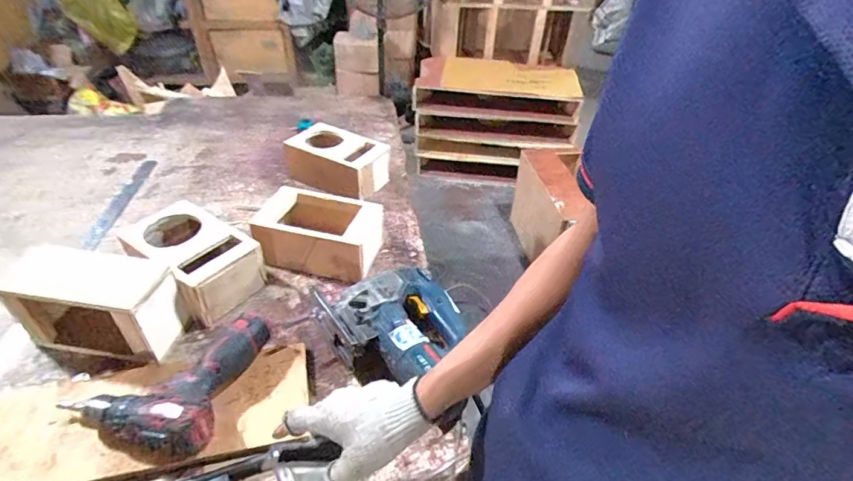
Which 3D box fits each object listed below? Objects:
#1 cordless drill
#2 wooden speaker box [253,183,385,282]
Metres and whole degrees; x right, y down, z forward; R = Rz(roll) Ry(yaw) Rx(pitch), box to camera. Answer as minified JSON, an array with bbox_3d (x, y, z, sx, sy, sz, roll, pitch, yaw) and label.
[{"bbox_3d":[-0.325,0.164,0.591,0.190,0.054,0.195,12,40,10],"label":"cordless drill"},{"bbox_3d":[-0.181,-0.012,0.807,0.213,0.086,0.131,8,42,7],"label":"wooden speaker box"}]

